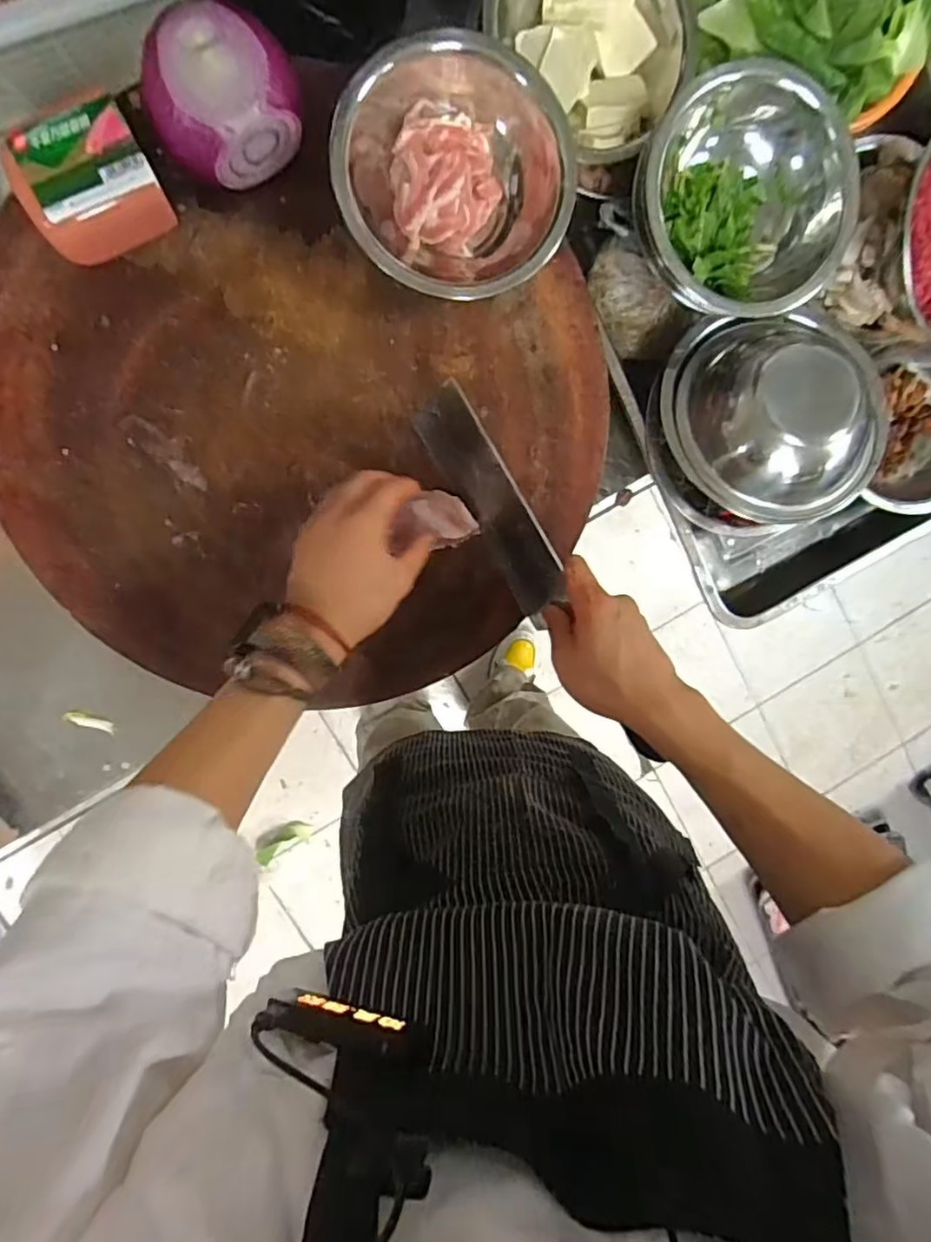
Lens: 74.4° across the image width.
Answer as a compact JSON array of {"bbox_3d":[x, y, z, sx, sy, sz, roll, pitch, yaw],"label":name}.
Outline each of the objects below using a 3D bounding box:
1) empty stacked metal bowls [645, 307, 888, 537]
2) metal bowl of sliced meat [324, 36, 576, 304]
[{"bbox_3d":[0.257,-0.173,0.524,0.186,0.101,0.179,24,92,-9],"label":"empty stacked metal bowls"},{"bbox_3d":[-0.009,-0.323,0.450,0.157,0.066,0.166,-1,96,-8],"label":"metal bowl of sliced meat"}]

